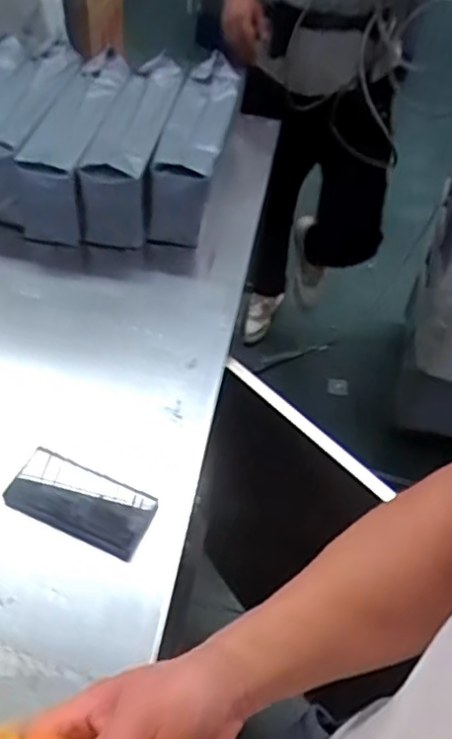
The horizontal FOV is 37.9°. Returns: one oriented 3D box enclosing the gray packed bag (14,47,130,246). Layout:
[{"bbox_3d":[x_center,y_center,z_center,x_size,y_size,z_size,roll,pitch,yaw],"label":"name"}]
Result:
[{"bbox_3d":[-0.247,-0.391,1.110,0.097,0.130,0.358,5,53,8],"label":"gray packed bag"}]

